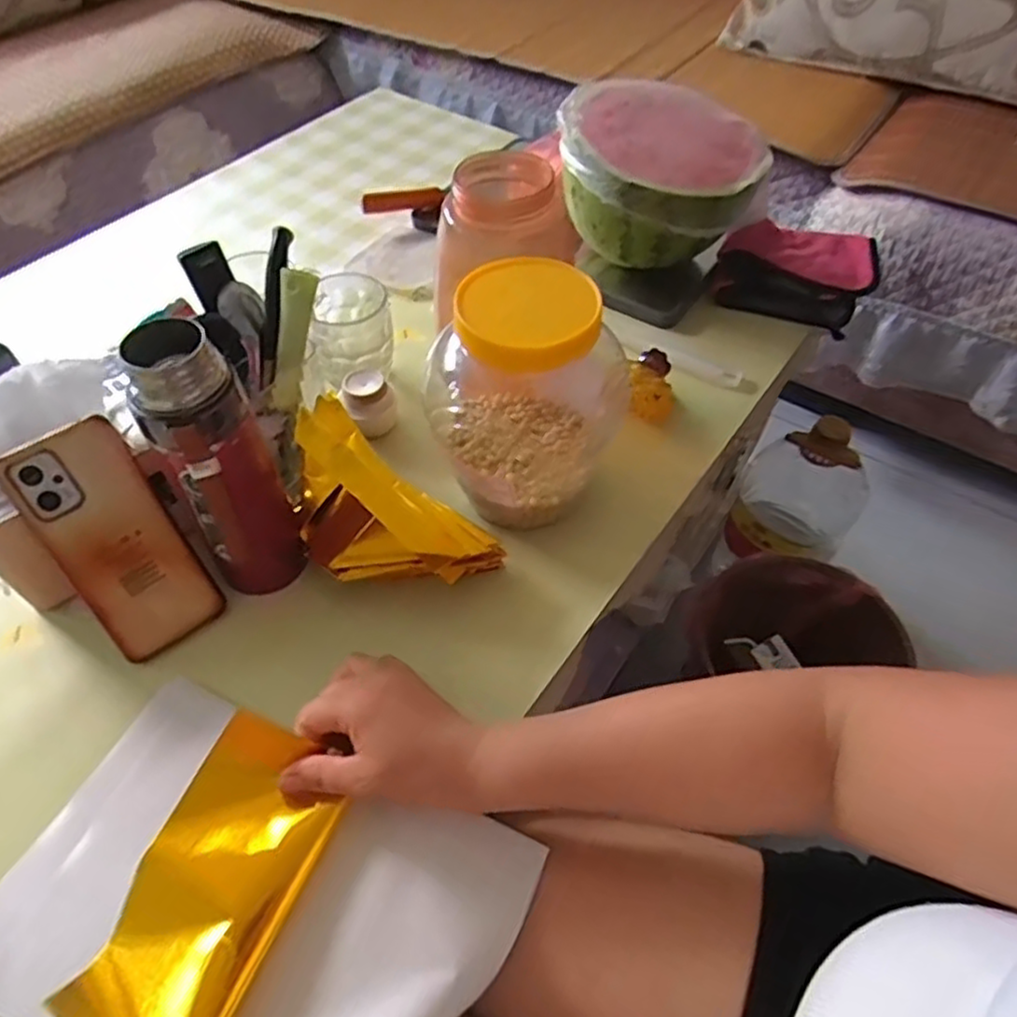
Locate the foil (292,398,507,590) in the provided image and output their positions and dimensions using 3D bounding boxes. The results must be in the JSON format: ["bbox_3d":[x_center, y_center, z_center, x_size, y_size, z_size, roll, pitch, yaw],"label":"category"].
[{"bbox_3d":[-0.108,0.004,0.545,0.189,0.068,0.097,34,59,23],"label":"foil"}]

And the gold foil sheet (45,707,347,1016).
[{"bbox_3d":[-0.165,0.204,0.396,0.091,0.028,0.165,18,54,13],"label":"gold foil sheet"}]

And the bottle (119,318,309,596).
[{"bbox_3d":[-0.181,-0.018,0.464,0.064,0.206,0.060,-25,56,-19],"label":"bottle"}]

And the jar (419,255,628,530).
[{"bbox_3d":[0.011,-0.084,0.532,0.115,0.191,0.124,0,52,0],"label":"jar"}]

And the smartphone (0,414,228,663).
[{"bbox_3d":[-0.269,0.023,0.490,0.077,0.161,0.009,-35,23,-24],"label":"smartphone"}]

